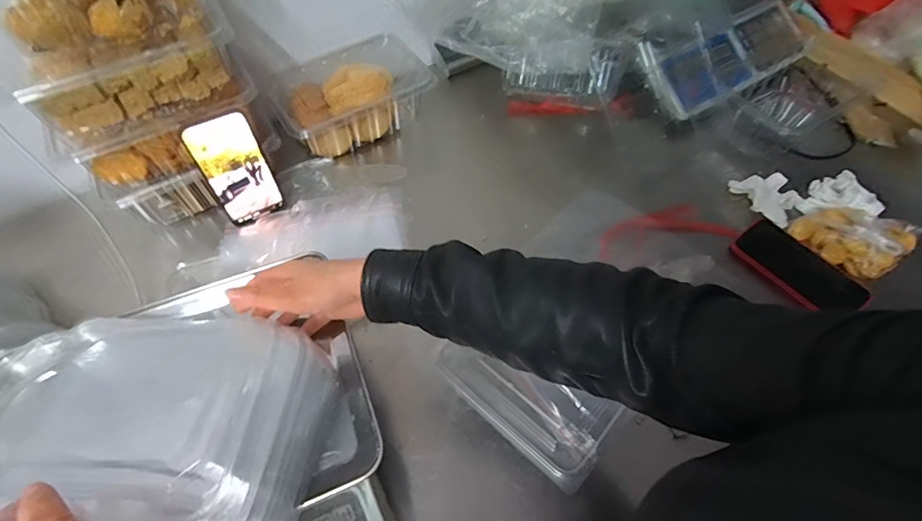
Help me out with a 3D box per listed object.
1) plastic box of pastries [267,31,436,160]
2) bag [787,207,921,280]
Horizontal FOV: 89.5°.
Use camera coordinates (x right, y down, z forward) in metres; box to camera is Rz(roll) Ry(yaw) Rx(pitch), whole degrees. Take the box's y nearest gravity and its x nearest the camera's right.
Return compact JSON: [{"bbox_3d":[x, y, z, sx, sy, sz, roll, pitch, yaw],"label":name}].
[{"bbox_3d":[-0.181,-0.260,0.752,0.228,0.084,0.149,-26,62,-15],"label":"plastic box of pastries"},{"bbox_3d":[0.537,-0.036,0.635,0.105,0.057,0.116,-31,64,-17],"label":"bag"}]

